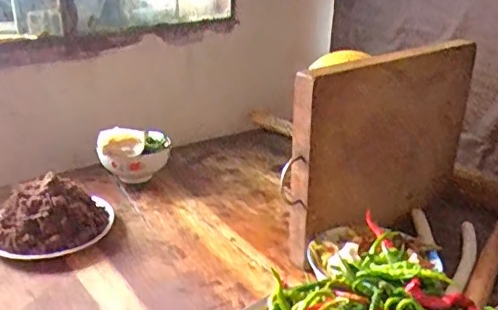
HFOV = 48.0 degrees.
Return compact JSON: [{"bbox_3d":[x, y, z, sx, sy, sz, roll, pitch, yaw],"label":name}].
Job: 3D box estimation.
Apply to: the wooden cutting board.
[{"bbox_3d":[0.221,-0.008,0.884,0.393,0.298,0.042,-18,30,-37],"label":"wooden cutting board"}]

